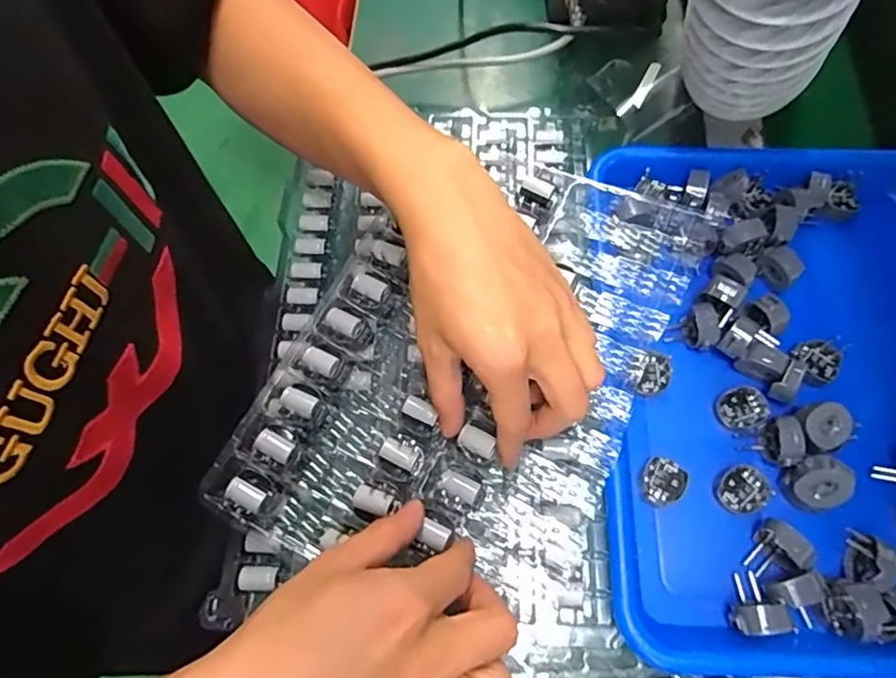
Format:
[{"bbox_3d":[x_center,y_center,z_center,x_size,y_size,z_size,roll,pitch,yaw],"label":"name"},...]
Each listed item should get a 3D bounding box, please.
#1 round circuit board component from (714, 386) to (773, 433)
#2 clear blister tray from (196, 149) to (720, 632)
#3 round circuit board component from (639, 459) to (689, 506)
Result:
[{"bbox_3d":[0.182,0.044,0.345,0.029,0.010,0.028,-1,68,2],"label":"round circuit board component"},{"bbox_3d":[0.016,0.009,0.349,0.201,0.030,0.297,27,71,10],"label":"clear blister tray"},{"bbox_3d":[0.128,0.085,0.333,0.025,0.010,0.026,-1,68,2],"label":"round circuit board component"}]

